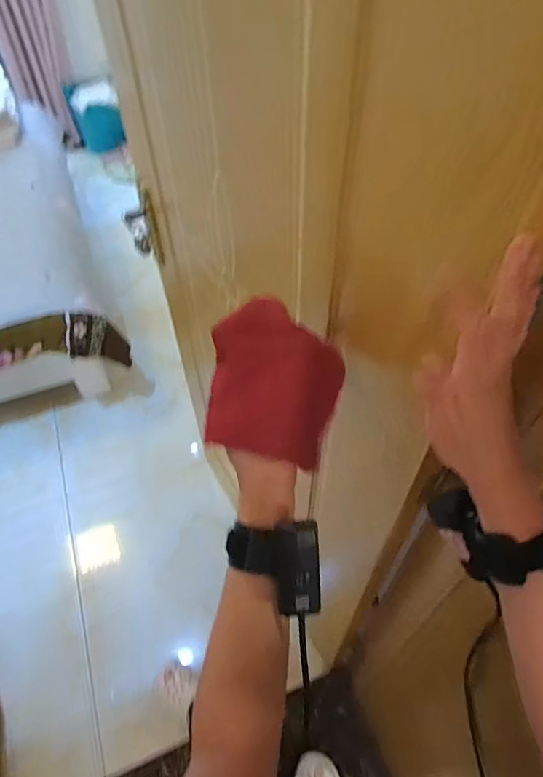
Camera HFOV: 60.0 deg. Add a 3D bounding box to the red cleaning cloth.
[{"bbox_3d":[0.002,-0.008,0.425,0.119,0.022,0.133,16,85,3],"label":"red cleaning cloth"}]

